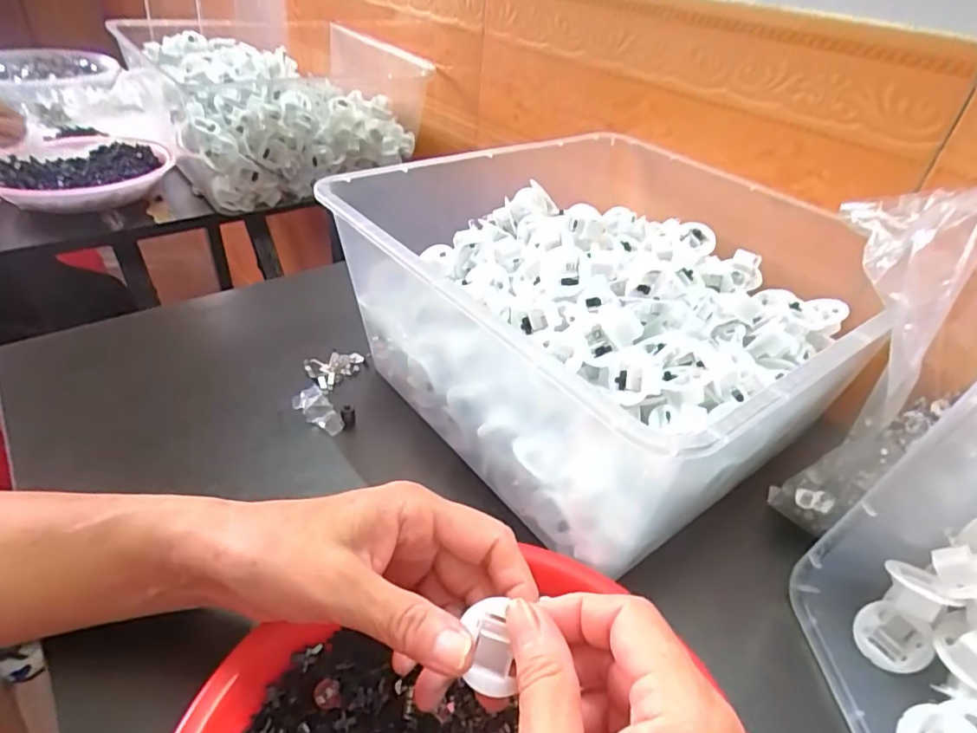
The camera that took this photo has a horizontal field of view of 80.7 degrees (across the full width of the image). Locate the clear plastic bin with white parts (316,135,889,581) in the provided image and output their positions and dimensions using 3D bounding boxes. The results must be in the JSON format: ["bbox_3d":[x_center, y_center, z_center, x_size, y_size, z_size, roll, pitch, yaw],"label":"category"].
[{"bbox_3d":[0.082,-0.047,0.410,0.302,0.132,0.277,-25,46,-33],"label":"clear plastic bin with white parts"}]

